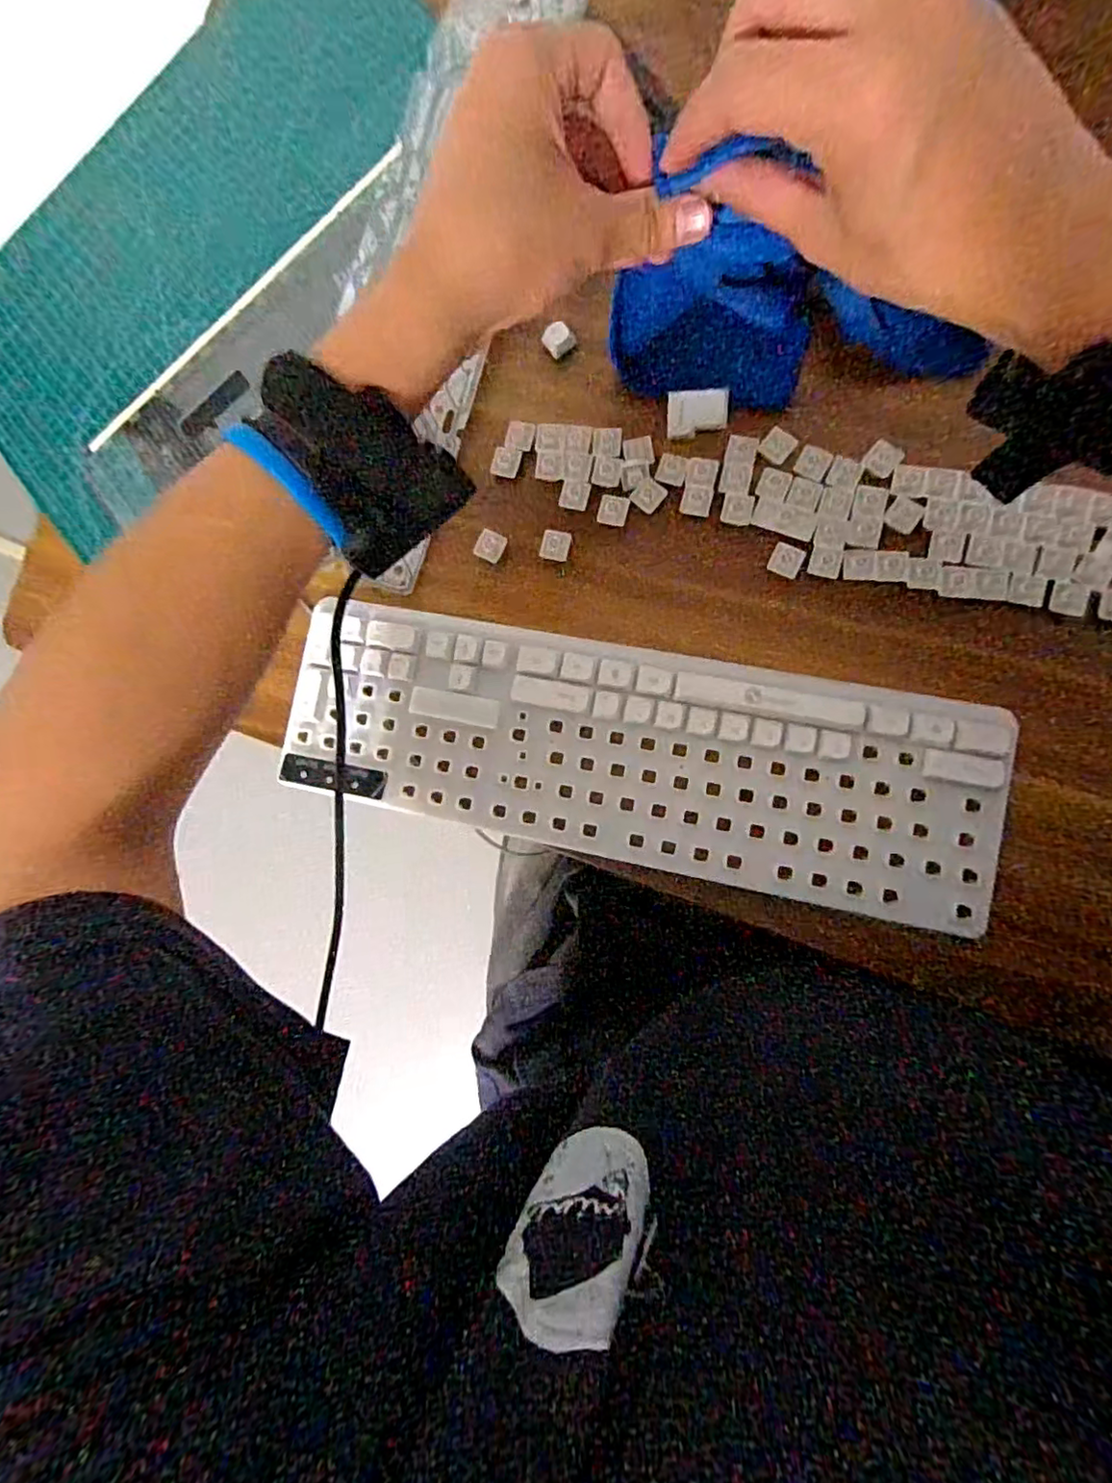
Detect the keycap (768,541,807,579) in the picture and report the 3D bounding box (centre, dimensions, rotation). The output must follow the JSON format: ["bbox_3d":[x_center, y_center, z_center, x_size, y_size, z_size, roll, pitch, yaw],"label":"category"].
[{"bbox_3d":[0.135,-0.106,0.356,0.017,0.005,0.017,22,89,10],"label":"keycap"}]

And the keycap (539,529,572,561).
[{"bbox_3d":[0.000,-0.122,0.377,0.017,0.007,0.018,15,88,9],"label":"keycap"}]

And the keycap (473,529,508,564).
[{"bbox_3d":[-0.041,-0.124,0.385,0.015,0.008,0.018,28,90,10],"label":"keycap"}]

